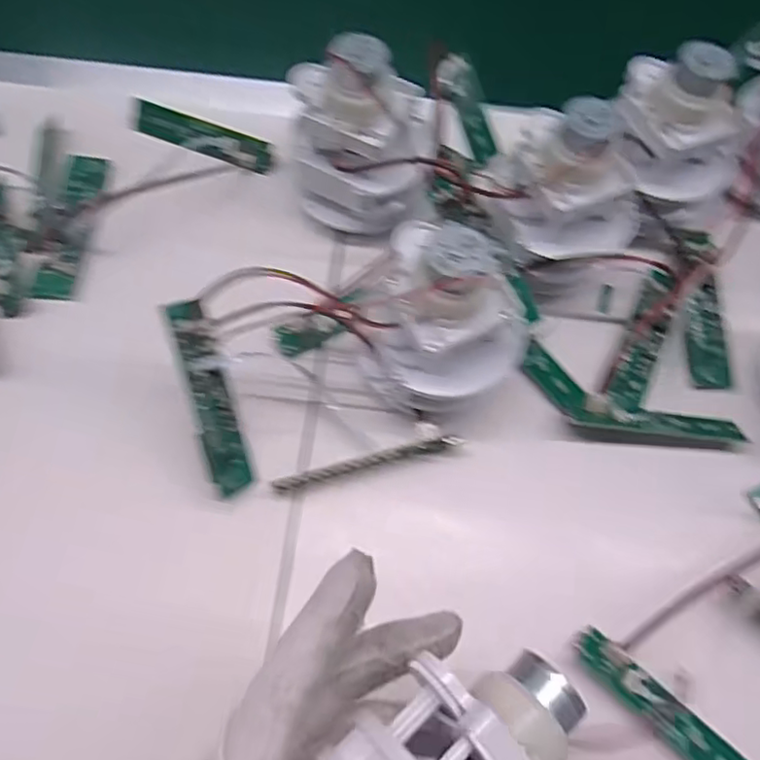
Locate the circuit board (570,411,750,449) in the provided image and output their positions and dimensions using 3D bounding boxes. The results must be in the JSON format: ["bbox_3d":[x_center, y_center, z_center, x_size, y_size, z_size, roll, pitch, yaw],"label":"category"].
[{"bbox_3d":[0.129,0.021,0.292,0.076,0.010,0.015,3,65,-1],"label":"circuit board"}]

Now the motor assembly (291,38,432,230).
[{"bbox_3d":[-0.008,-0.114,0.305,0.072,0.080,0.058,0,66,-2],"label":"motor assembly"}]

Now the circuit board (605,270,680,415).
[{"bbox_3d":[0.131,-0.020,0.315,0.017,0.008,0.084,24,67,9],"label":"circuit board"}]

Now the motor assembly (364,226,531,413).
[{"bbox_3d":[0.028,-0.023,0.266,0.069,0.085,0.062,17,66,5],"label":"motor assembly"}]

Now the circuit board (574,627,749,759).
[{"bbox_3d":[0.112,0.129,0.243,0.083,0.004,0.017,39,70,15],"label":"circuit board"}]

